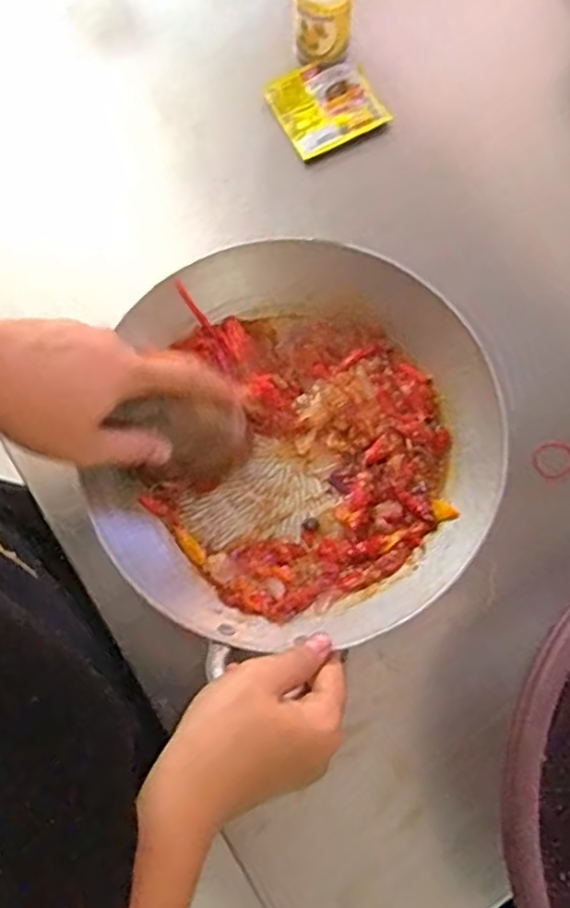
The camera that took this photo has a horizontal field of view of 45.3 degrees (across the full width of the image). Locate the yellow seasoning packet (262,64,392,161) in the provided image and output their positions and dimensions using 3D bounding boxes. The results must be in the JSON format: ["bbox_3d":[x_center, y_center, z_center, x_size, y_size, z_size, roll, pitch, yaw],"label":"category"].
[{"bbox_3d":[0.035,-0.295,0.578,0.084,0.009,0.075,-24,78,-7],"label":"yellow seasoning packet"}]

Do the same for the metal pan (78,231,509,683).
[{"bbox_3d":[0.006,-0.011,0.482,0.272,0.065,0.272,0,76,-1],"label":"metal pan"}]

